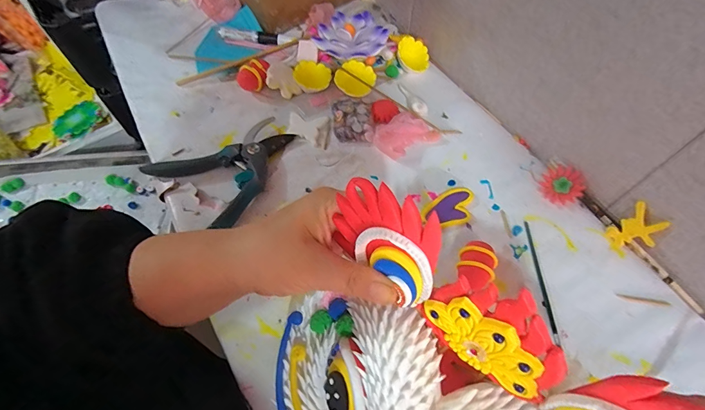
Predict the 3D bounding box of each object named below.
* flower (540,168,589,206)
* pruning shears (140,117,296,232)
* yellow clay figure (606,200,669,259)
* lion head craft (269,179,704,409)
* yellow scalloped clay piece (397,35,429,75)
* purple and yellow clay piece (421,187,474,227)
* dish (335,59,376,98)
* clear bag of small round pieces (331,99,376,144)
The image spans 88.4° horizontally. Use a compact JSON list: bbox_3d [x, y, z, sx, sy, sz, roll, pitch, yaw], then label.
[{"bbox_3d":[0.256,-0.025,0.443,0.045,0.004,0.044,-8,71,25],"label":"flower"},{"bbox_3d":[-0.148,-0.054,0.455,0.128,0.022,0.160,37,66,19],"label":"pruning shears"},{"bbox_3d":[0.307,0.029,0.395,0.010,0.056,0.040,-15,59,-33],"label":"yellow clay figure"},{"bbox_3d":[0.041,0.129,0.220,0.223,0.162,0.138,35,65,18],"label":"lion head craft"},{"bbox_3d":[0.091,-0.225,0.546,0.052,0.014,0.052,-2,98,-12],"label":"yellow scalloped clay piece"},{"bbox_3d":[0.119,0.005,0.436,0.069,0.007,0.043,-33,65,-18],"label":"purple and yellow clay piece"},{"bbox_3d":[0.004,-0.178,0.511,0.051,0.012,0.058,35,78,-8],"label":"dish"},{"bbox_3d":[0.001,-0.117,0.498,0.053,0.017,0.070,-4,60,-3],"label":"clear bag of small round pieces"}]

